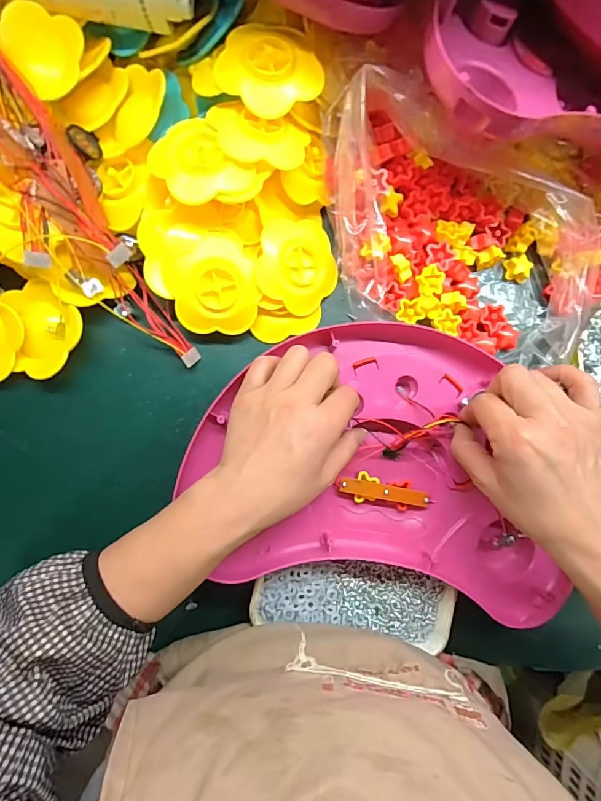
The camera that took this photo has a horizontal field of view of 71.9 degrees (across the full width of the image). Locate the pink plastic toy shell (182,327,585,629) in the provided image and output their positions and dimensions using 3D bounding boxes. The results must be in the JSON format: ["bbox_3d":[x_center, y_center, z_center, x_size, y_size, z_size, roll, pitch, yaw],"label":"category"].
[{"bbox_3d":[0.075,0.051,0.352,0.322,0.040,0.222,10,93,-6],"label":"pink plastic toy shell"}]

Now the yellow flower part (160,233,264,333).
[{"bbox_3d":[-0.072,-0.095,0.350,0.070,0.023,0.077,-18,95,-4],"label":"yellow flower part"}]

